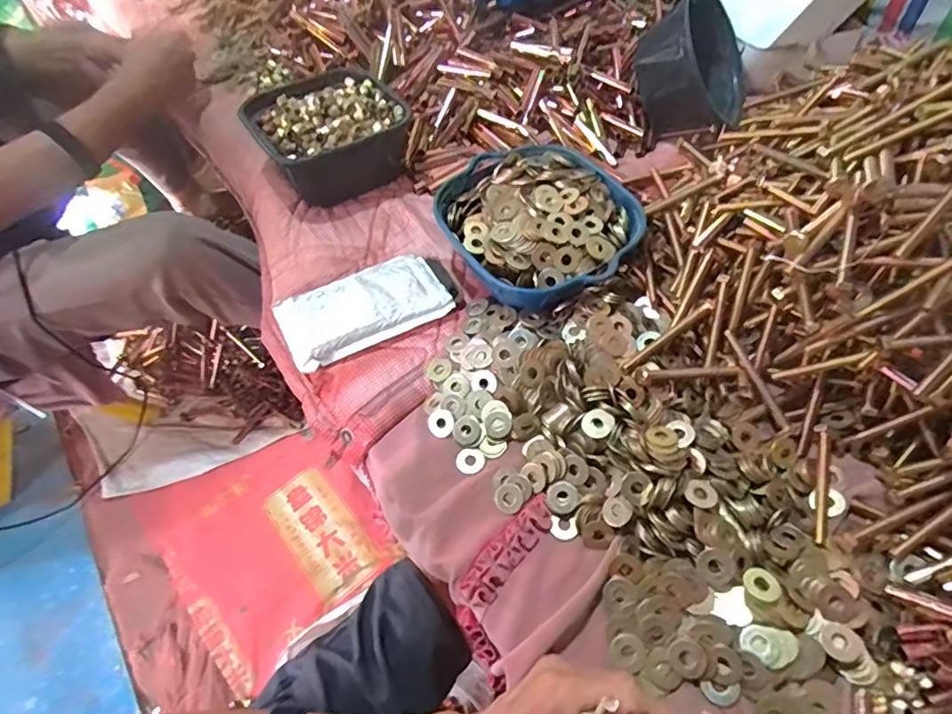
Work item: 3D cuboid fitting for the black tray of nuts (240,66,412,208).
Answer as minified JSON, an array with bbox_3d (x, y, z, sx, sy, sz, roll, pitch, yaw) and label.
[{"bbox_3d":[-0.173,-0.273,0.663,0.162,0.068,0.174,-33,61,-17],"label":"black tray of nuts"}]

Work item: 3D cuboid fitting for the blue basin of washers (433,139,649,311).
[{"bbox_3d":[0.065,-0.142,0.566,0.186,0.055,0.191,-1,57,2],"label":"blue basin of washers"}]

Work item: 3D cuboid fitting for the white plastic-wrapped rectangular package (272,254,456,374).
[{"bbox_3d":[-0.116,-0.052,0.560,0.164,0.023,0.094,-27,60,-14],"label":"white plastic-wrapped rectangular package"}]

